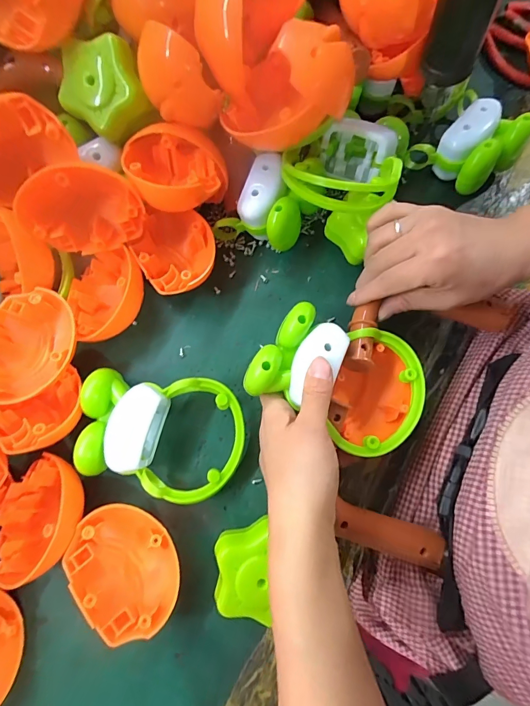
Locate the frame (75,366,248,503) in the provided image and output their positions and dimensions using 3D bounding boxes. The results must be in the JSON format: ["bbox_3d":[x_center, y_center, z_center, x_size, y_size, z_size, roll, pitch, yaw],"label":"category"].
[{"bbox_3d":[-0.083,0.071,0.294,0.130,0.047,0.104,5,77,1],"label":"frame"}]

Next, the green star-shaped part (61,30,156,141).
[{"bbox_3d":[-0.125,-0.203,0.277,0.060,0.020,0.059,-17,115,10],"label":"green star-shaped part"}]

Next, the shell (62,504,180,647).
[{"bbox_3d":[-0.105,0.162,0.280,0.071,0.045,0.094,-37,79,-8],"label":"shell"}]

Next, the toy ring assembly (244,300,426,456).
[{"bbox_3d":[0.064,0.020,0.286,0.130,0.062,0.096,32,79,7],"label":"toy ring assembly"}]

